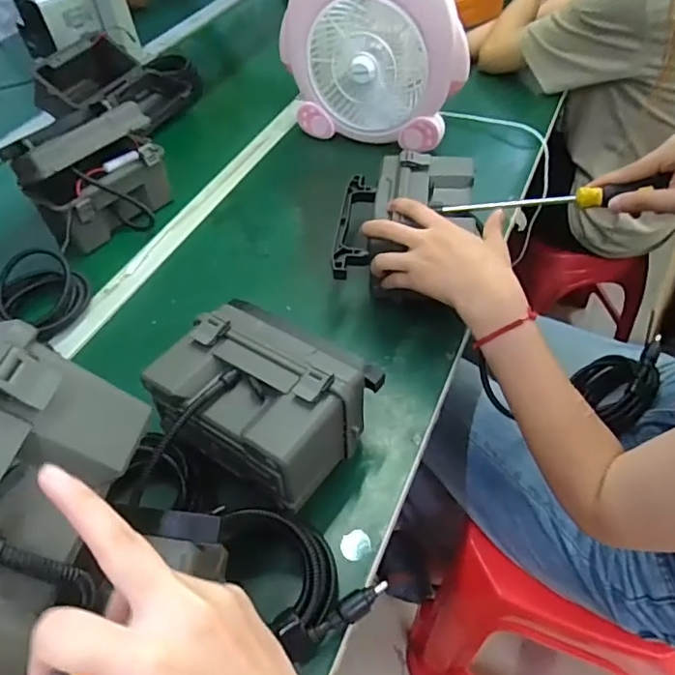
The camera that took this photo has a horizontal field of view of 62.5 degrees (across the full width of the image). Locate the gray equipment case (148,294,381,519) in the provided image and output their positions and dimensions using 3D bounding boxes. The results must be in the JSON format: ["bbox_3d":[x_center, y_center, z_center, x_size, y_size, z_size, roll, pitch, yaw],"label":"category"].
[{"bbox_3d":[-0.062,0.058,0.502,0.166,0.105,0.142,25,55,25],"label":"gray equipment case"}]

